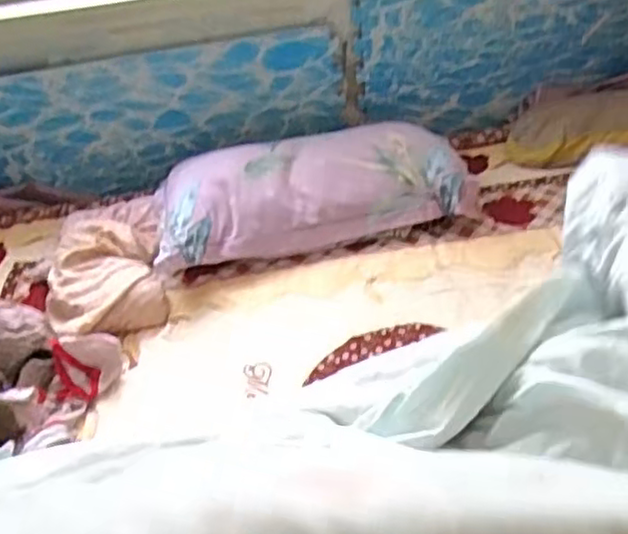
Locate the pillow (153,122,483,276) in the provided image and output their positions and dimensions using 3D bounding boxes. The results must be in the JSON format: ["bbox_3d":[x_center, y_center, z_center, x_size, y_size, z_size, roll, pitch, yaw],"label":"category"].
[{"bbox_3d":[-0.012,-0.179,1.558,0.697,0.112,0.332,-12,40,-5],"label":"pillow"}]

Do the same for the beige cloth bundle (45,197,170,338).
[{"bbox_3d":[-0.458,-0.009,1.494,0.271,0.087,0.453,-12,40,-5],"label":"beige cloth bundle"}]

